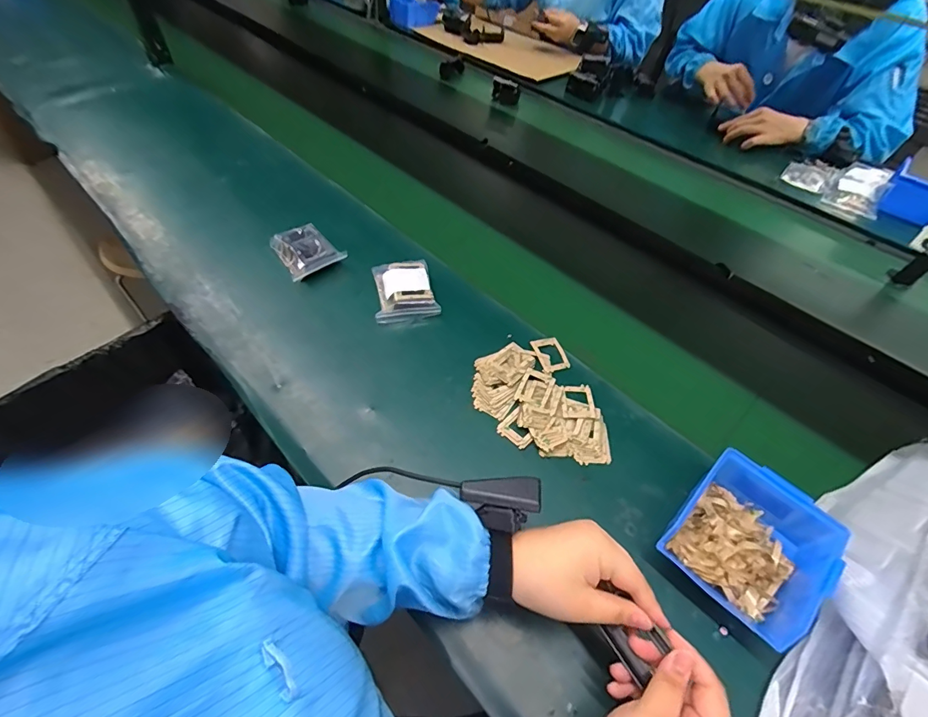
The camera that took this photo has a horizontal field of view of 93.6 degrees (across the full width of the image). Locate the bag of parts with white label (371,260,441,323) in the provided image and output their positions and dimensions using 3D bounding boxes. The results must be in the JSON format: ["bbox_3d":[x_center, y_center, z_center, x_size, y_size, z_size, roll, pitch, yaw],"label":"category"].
[{"bbox_3d":[-0.088,-0.103,0.647,0.089,0.034,0.105,-7,53,-9],"label":"bag of parts with white label"}]

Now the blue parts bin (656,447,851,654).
[{"bbox_3d":[0.275,0.179,0.427,0.131,0.072,0.123,-35,61,-27],"label":"blue parts bin"}]

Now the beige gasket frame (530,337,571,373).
[{"bbox_3d":[0.118,-0.007,0.594,0.040,0.004,0.054,-15,54,-15],"label":"beige gasket frame"}]

